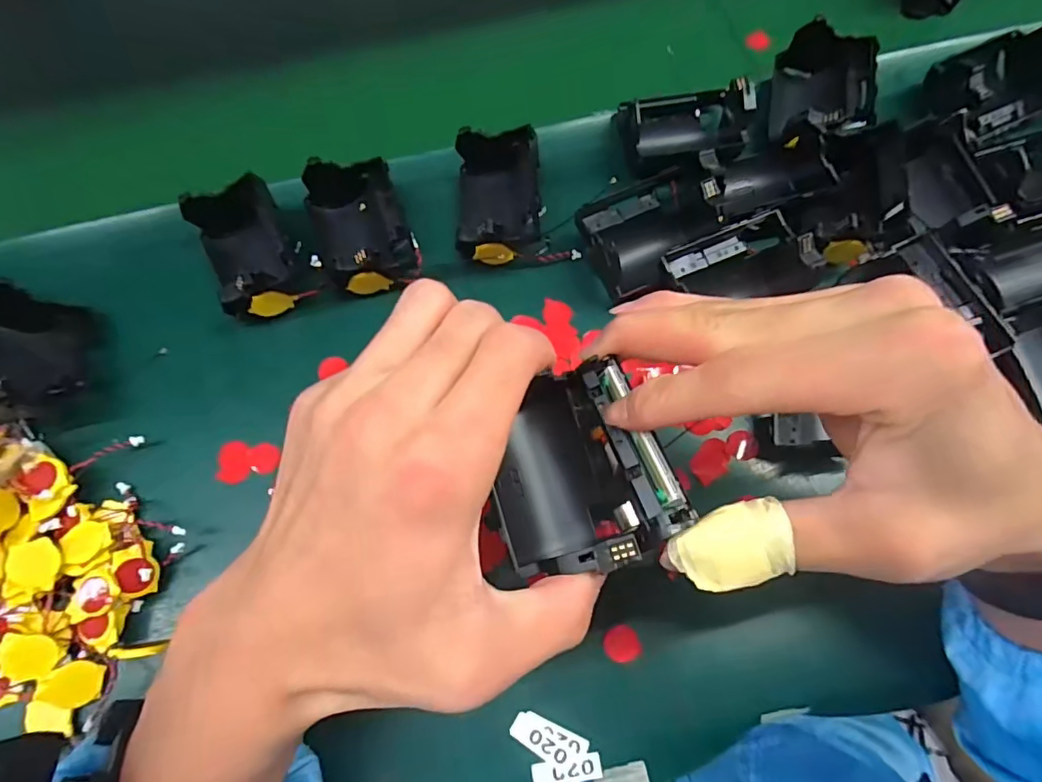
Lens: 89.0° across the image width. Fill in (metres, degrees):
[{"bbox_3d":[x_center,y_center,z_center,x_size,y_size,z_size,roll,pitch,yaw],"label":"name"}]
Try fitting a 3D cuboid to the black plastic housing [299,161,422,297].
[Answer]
[{"bbox_3d":[-0.091,-0.093,0.298,0.053,0.035,0.074,-20,70,-6],"label":"black plastic housing"}]

